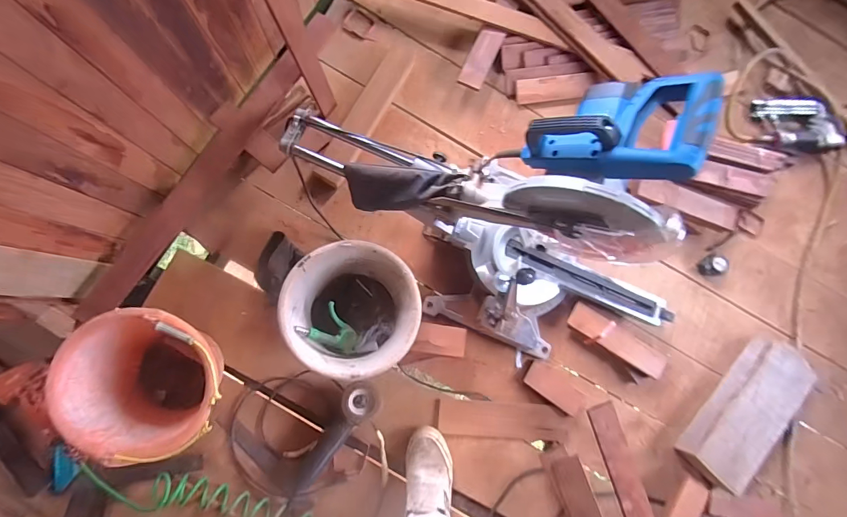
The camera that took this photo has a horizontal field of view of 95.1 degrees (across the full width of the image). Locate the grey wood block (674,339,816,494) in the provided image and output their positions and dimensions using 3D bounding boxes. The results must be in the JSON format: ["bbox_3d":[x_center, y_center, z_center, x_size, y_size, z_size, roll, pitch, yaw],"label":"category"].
[{"bbox_3d":[0.848,0.397,1.003,0.429,0.071,0.188,-41,88,-9],"label":"grey wood block"}]

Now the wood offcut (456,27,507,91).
[{"bbox_3d":[0.161,-0.551,1.062,0.067,0.019,0.191,25,81,-2],"label":"wood offcut"}]

